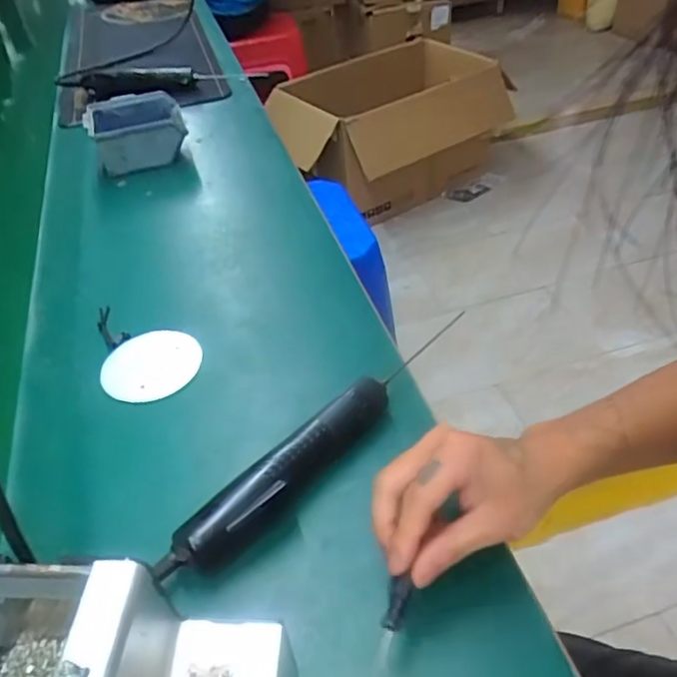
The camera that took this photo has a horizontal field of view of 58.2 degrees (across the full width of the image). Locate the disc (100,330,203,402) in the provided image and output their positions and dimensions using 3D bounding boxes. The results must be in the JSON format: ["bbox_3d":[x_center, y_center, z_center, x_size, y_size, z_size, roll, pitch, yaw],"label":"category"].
[{"bbox_3d":[-0.184,0.025,0.602,0.093,0.006,0.092,-3,41,3],"label":"disc"}]

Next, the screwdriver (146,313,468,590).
[{"bbox_3d":[-0.008,0.078,0.493,0.042,0.047,0.315,28,50,32],"label":"screwdriver"}]

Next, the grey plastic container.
[{"bbox_3d":[-0.321,-0.329,0.976,0.145,0.073,0.150,-14,42,-11],"label":"grey plastic container"}]

